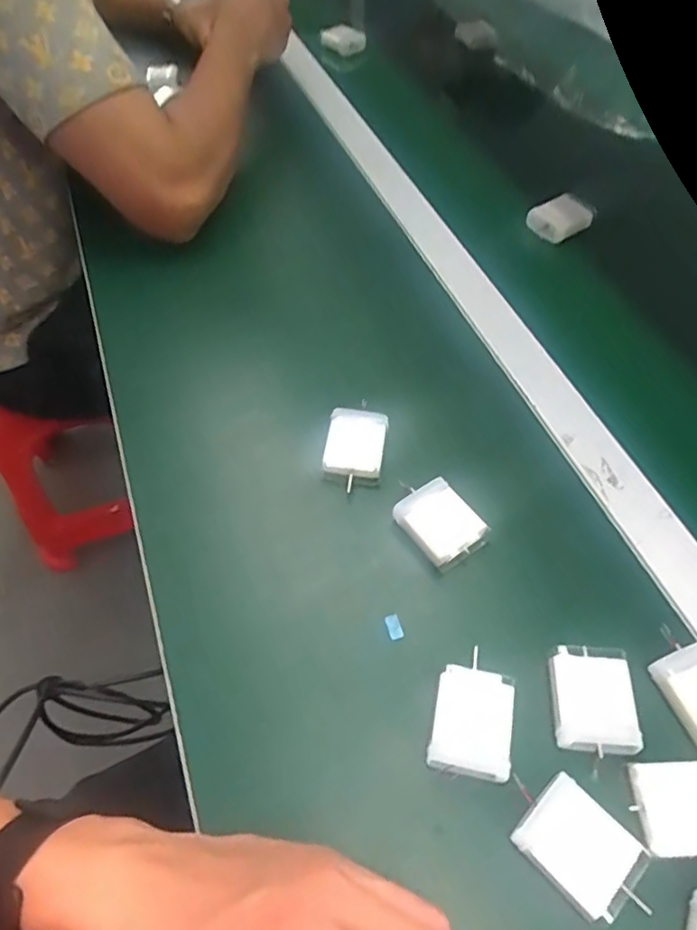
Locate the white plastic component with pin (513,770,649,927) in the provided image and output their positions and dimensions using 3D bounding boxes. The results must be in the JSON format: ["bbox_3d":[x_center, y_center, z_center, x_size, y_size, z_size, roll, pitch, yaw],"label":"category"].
[{"bbox_3d":[0.110,0.183,0.298,0.054,0.013,0.041,39,62,24],"label":"white plastic component with pin"}]

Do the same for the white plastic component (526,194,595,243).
[{"bbox_3d":[0.197,-0.230,0.581,0.047,0.022,0.042,-25,57,-17],"label":"white plastic component"}]

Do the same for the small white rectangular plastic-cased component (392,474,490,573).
[{"bbox_3d":[0.058,0.039,0.409,0.044,0.026,0.050,-29,59,-21],"label":"small white rectangular plastic-cased component"}]

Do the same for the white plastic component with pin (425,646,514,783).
[{"bbox_3d":[0.065,0.136,0.335,0.042,0.018,0.057,9,54,5],"label":"white plastic component with pin"}]

